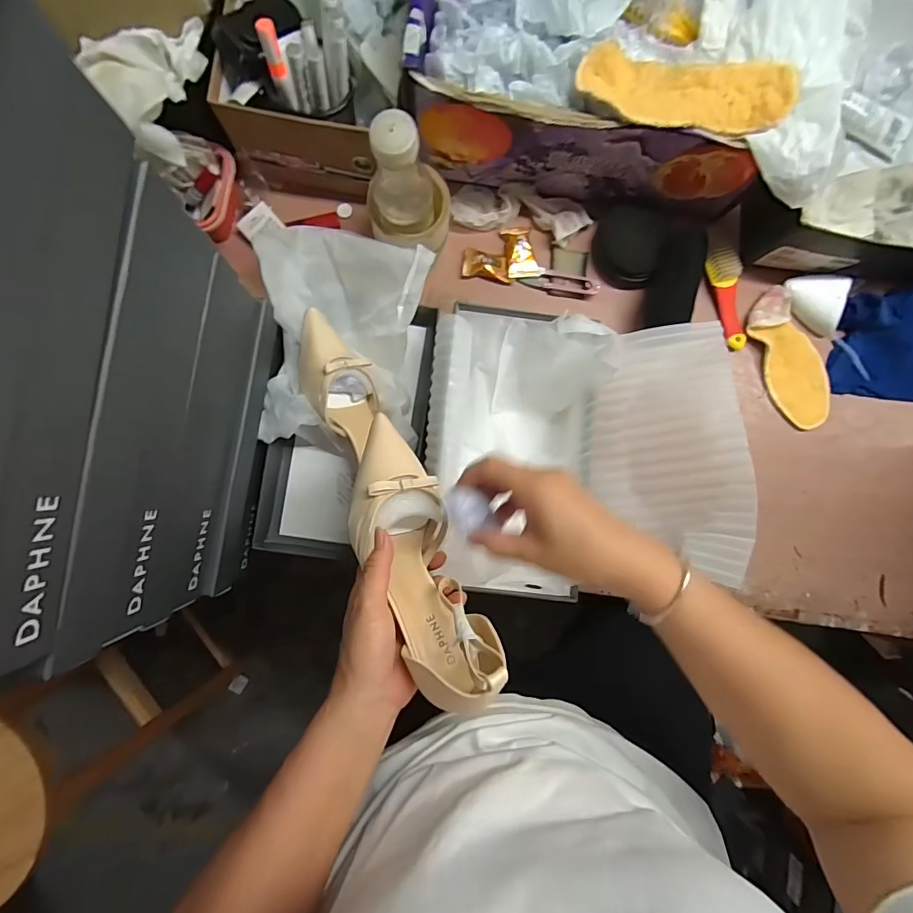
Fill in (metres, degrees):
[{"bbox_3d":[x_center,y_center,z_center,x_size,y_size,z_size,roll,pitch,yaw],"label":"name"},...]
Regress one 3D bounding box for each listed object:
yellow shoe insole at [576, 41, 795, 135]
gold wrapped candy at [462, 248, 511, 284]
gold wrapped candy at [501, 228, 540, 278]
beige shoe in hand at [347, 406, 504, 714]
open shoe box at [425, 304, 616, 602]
[{"bbox_3d":[0.218,-0.347,0.437,0.200,0.025,0.065,5,87,-3],"label":"yellow shoe insole"},{"bbox_3d":[0.038,-0.239,0.576,0.060,0.016,0.036,5,87,-3],"label":"gold wrapped candy"},{"bbox_3d":[0.080,-0.254,0.572,0.038,0.012,0.062,-8,88,-4],"label":"gold wrapped candy"},{"bbox_3d":[-0.037,0.075,0.368,0.078,0.087,0.233,-20,63,-4],"label":"beige shoe in hand"},{"bbox_3d":[0.052,-0.002,0.497,0.166,0.099,0.283,8,87,-3],"label":"open shoe box"}]

